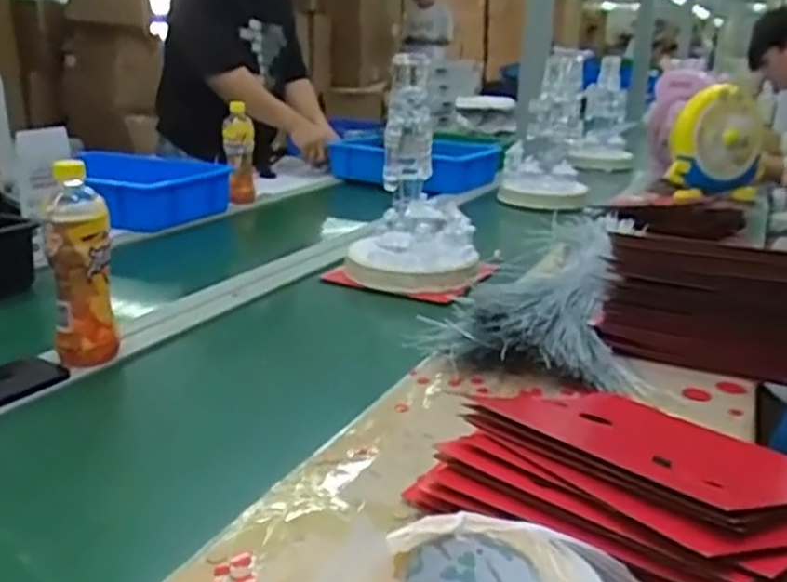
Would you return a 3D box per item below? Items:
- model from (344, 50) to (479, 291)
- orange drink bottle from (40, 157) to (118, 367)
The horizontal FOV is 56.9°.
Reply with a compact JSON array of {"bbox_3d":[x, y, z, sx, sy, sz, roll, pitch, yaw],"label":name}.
[{"bbox_3d":[0.035,-0.173,1.075,0.189,0.307,0.155,4,19,5],"label":"model"},{"bbox_3d":[-0.332,-0.025,0.775,0.064,0.207,0.061,-4,19,-18],"label":"orange drink bottle"}]

